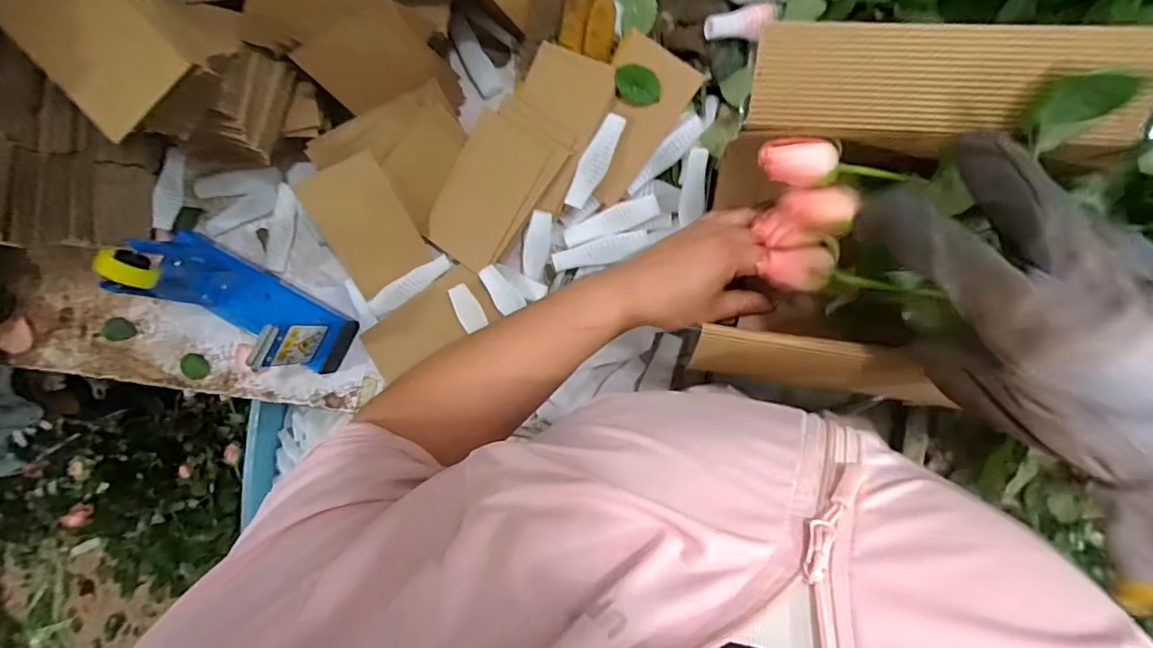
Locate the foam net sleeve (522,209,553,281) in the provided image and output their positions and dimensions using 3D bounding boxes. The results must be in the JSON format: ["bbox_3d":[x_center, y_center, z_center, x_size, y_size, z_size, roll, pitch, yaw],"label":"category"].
[{"bbox_3d":[-0.039,-0.078,0.521,0.026,0.010,0.065,12,107,4],"label":"foam net sleeve"}]

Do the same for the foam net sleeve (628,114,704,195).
[{"bbox_3d":[0.084,-0.160,0.501,0.021,0.012,0.091,44,93,3],"label":"foam net sleeve"}]

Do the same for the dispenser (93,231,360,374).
[{"bbox_3d":[-0.341,-0.019,0.518,0.201,0.121,0.067,28,92,4],"label":"dispenser"}]

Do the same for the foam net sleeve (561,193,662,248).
[{"bbox_3d":[0.032,-0.101,0.508,0.093,0.010,0.026,-20,89,4],"label":"foam net sleeve"}]

